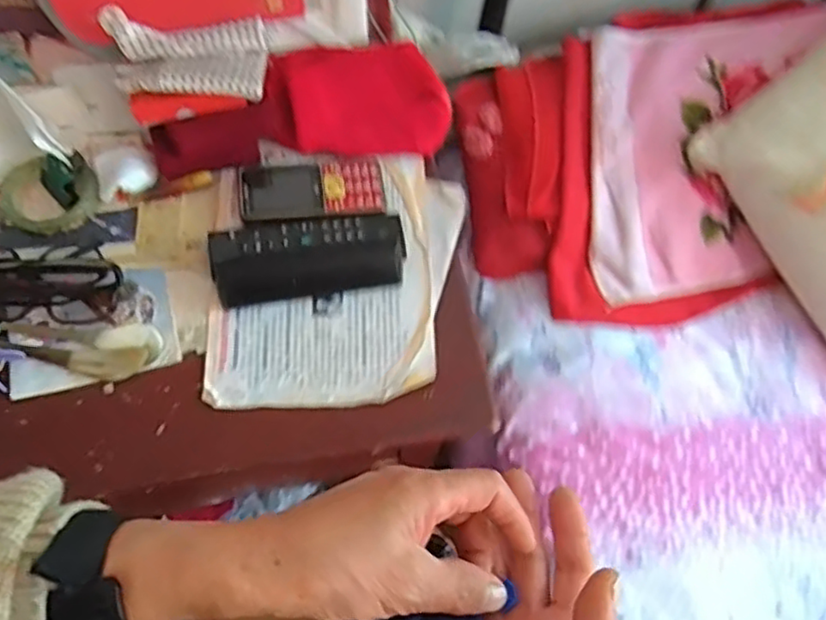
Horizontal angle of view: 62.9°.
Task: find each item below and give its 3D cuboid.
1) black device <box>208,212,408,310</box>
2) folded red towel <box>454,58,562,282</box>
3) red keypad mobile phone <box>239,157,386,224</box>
[{"bbox_3d":[-0.083,-0.042,0.552,0.153,0.030,0.061,-11,67,-9],"label":"black device"},{"bbox_3d":[0.113,-0.174,0.807,0.119,0.054,0.262,2,85,-2],"label":"folded red towel"},{"bbox_3d":[-0.085,-0.101,0.575,0.119,0.016,0.064,-5,67,-7],"label":"red keypad mobile phone"}]

